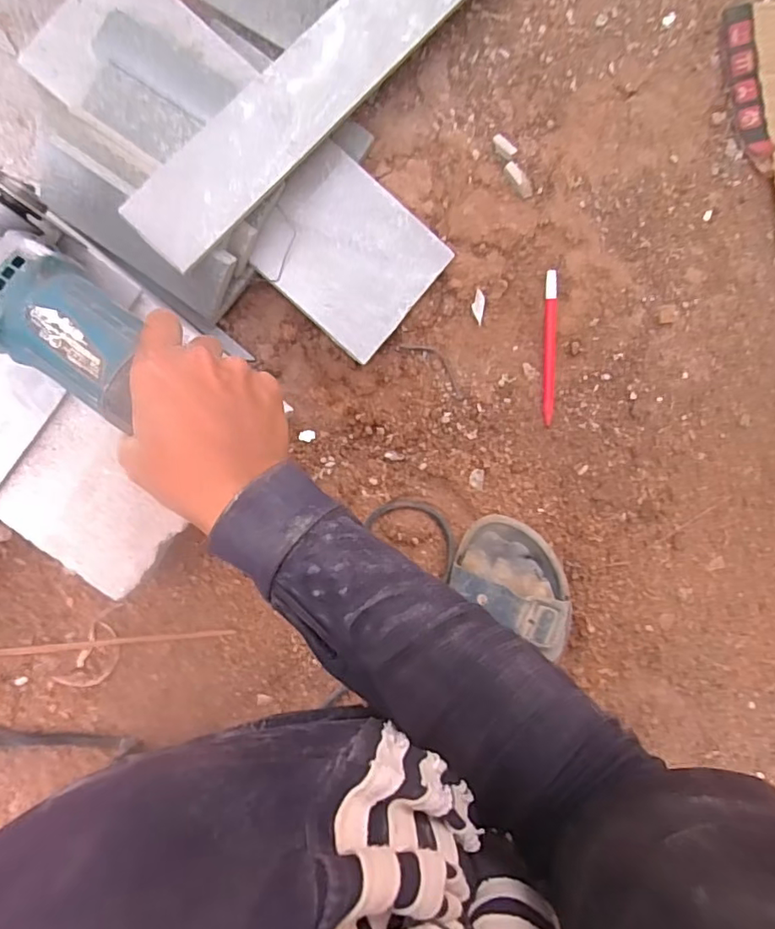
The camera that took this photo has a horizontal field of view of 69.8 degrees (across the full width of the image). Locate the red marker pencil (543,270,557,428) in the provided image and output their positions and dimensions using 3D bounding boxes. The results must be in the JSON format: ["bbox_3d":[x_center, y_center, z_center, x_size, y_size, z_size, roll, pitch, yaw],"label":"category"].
[{"bbox_3d":[0.143,-0.101,0.489,0.010,0.013,0.132,-1,96,-7],"label":"red marker pencil"}]

